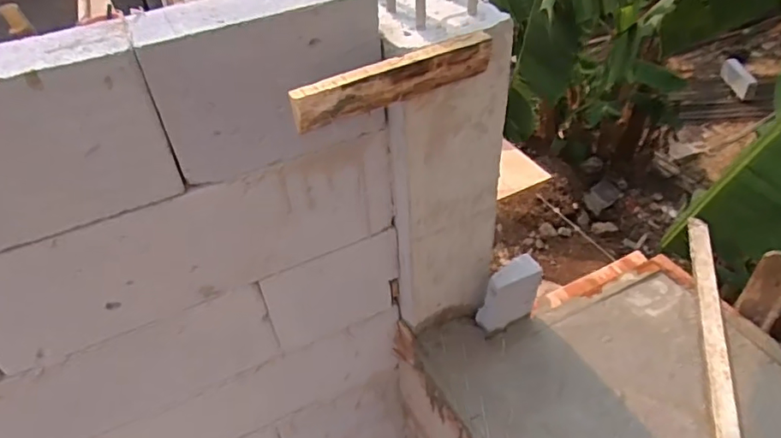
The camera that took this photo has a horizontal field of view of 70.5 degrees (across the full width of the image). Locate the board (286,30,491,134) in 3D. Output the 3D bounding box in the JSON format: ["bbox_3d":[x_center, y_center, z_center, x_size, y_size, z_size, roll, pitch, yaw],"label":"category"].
[{"bbox_3d":[0.007,-0.170,0.681,0.266,0.054,0.026,-21,45,-18],"label":"board"}]

